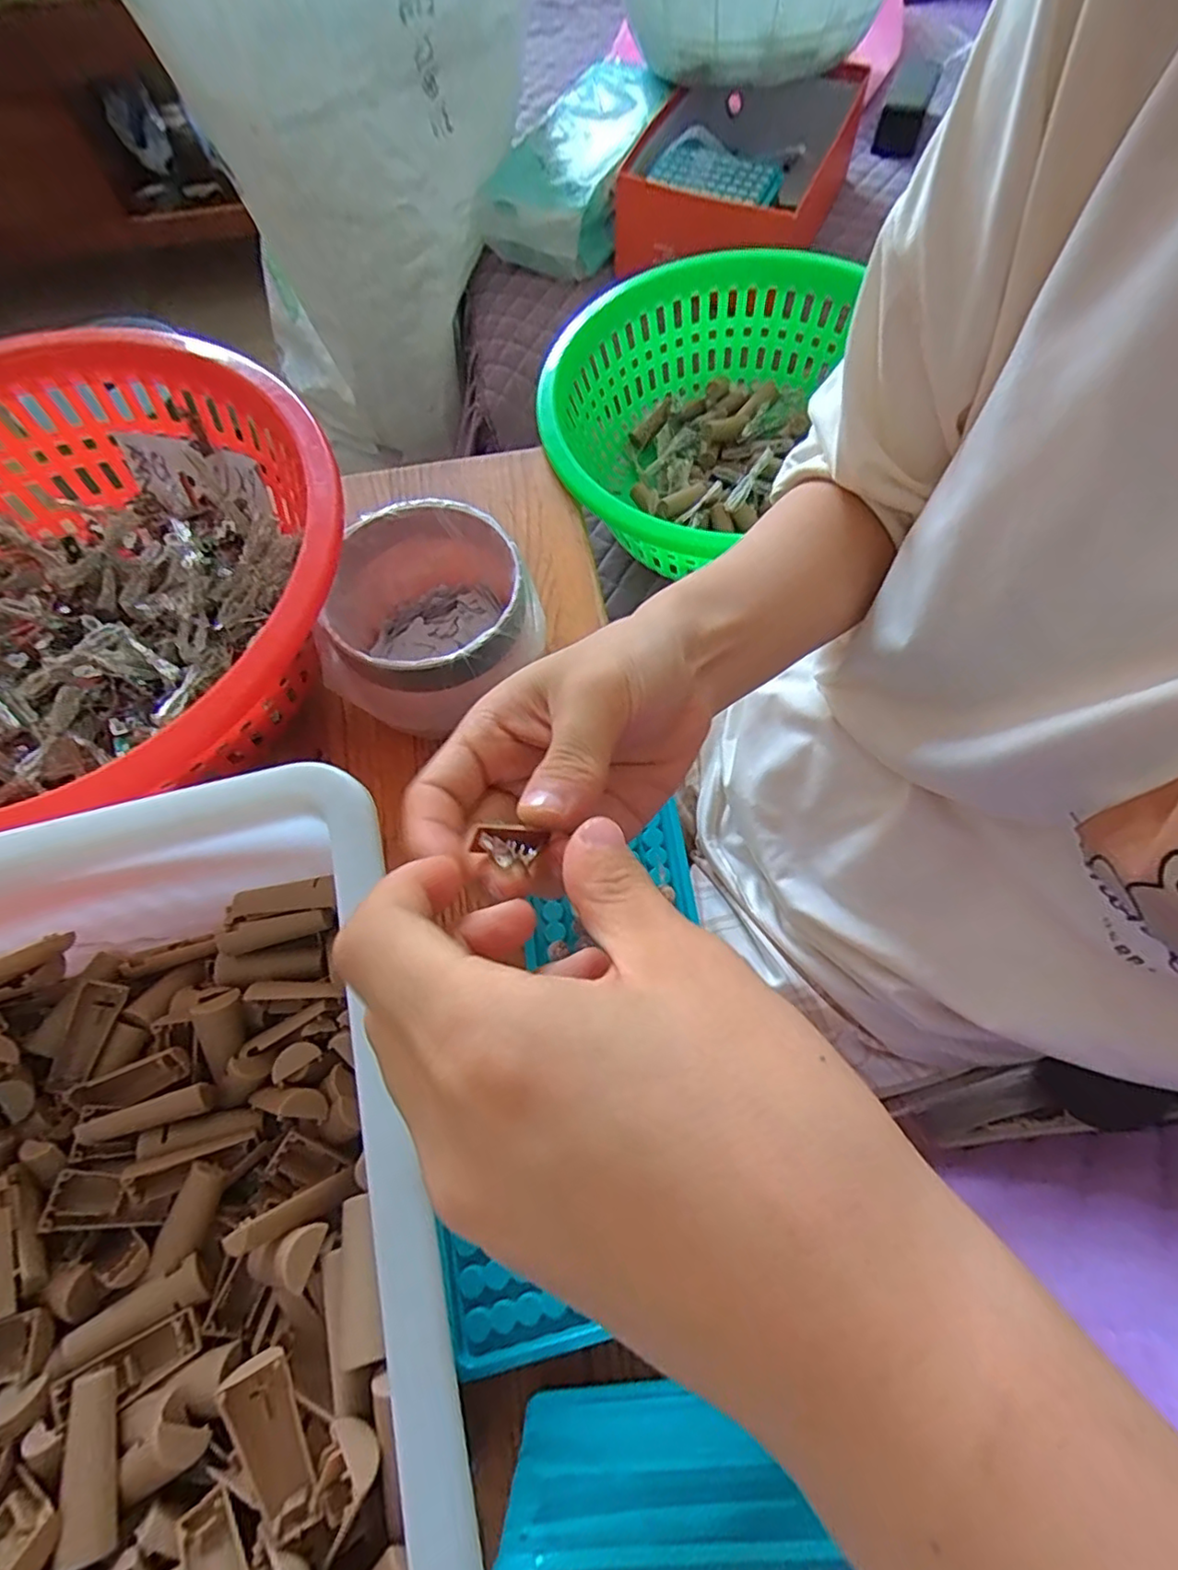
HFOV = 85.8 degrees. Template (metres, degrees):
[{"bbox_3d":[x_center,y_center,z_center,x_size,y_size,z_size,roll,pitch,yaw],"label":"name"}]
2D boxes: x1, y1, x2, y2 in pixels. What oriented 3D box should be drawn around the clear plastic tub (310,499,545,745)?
[{"bbox_3d":[-0.093,-0.101,0.387,0.115,0.077,0.118,-1,65,1],"label":"clear plastic tub"}]

